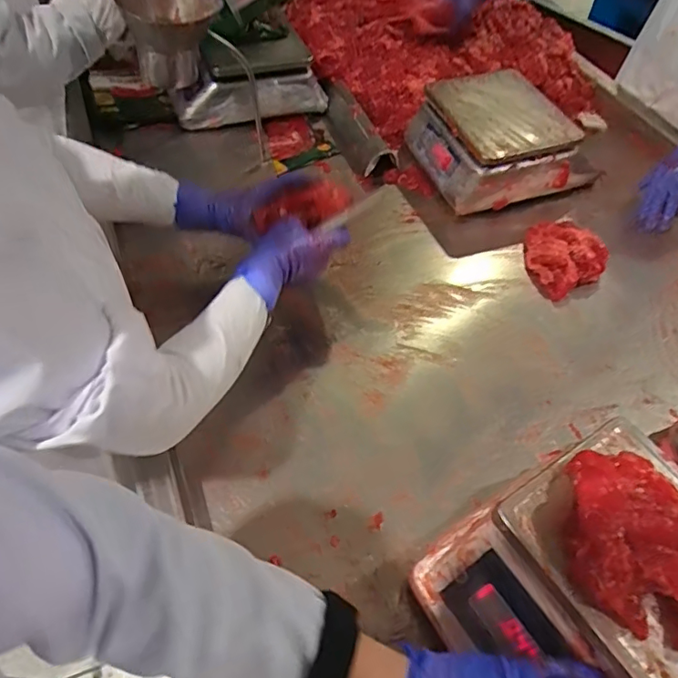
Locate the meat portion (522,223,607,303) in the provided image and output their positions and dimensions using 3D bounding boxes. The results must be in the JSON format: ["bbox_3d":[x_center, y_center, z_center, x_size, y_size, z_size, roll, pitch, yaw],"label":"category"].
[{"bbox_3d":[0.335,-0.134,0.820,0.111,0.052,0.118,-26,58,-19],"label":"meat portion"}]

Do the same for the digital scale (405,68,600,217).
[{"bbox_3d":[0.272,-0.343,0.933,0.243,0.127,0.234,-19,56,-15],"label":"digital scale"}]

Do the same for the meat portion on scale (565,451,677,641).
[{"bbox_3d":[0.249,0.163,0.409,0.134,0.045,0.141,13,54,8],"label":"meat portion on scale"}]

